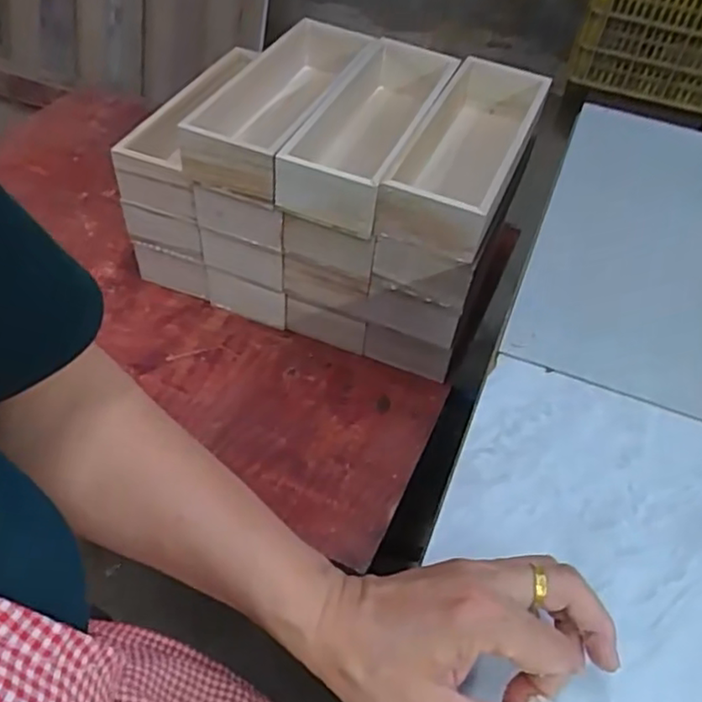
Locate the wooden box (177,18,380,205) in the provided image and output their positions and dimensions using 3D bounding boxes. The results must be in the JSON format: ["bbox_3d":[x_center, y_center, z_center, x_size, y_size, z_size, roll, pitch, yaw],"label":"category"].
[{"bbox_3d":[-0.074,-0.279,0.733,0.114,0.068,0.289,18,50,10],"label":"wooden box"}]

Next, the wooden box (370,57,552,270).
[{"bbox_3d":[0.126,-0.213,0.693,0.108,0.066,0.288,19,51,11],"label":"wooden box"}]

